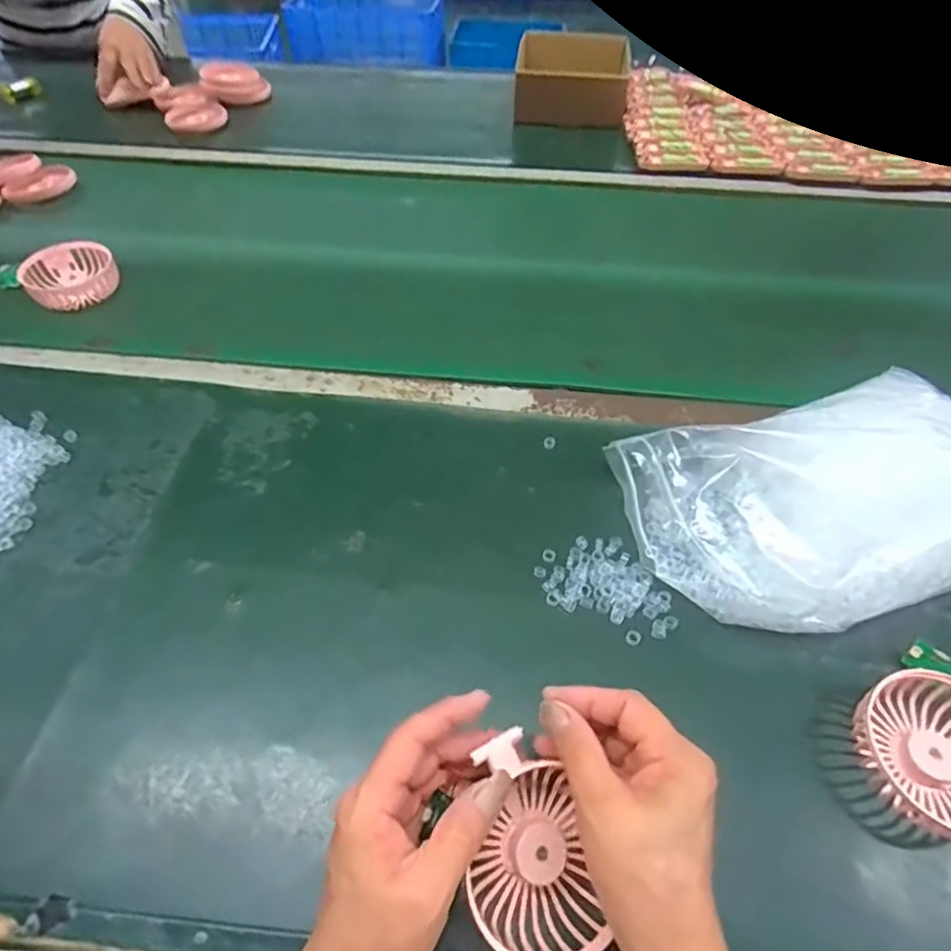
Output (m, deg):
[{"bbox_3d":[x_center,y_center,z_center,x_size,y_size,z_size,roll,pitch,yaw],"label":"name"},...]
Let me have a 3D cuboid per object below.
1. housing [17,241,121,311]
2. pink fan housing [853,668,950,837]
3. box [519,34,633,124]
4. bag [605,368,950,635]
[{"bbox_3d":[-0.436,-0.215,0.636,0.085,0.033,0.080,-36,60,-26],"label":"housing"},{"bbox_3d":[0.273,0.162,0.353,0.086,0.035,0.083,0,51,0],"label":"pink fan housing"},{"bbox_3d":[0.156,-0.646,0.969,0.176,0.066,0.214,4,51,2],"label":"box"},{"bbox_3d":[0.268,0.013,0.440,0.294,0.064,0.175,-13,52,-11],"label":"bag"}]

